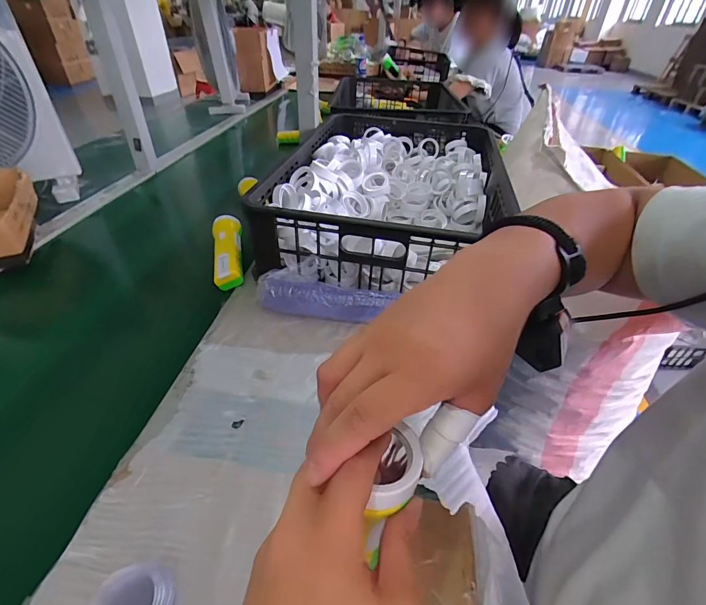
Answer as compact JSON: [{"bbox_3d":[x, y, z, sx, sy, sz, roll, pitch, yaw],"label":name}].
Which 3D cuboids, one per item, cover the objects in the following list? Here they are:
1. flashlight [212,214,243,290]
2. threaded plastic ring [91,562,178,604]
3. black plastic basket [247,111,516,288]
[{"bbox_3d":[-0.214,-0.086,0.624,0.050,0.042,0.169,-6,40,-11],"label":"flashlight"},{"bbox_3d":[-0.158,0.219,0.266,0.049,0.021,0.049,2,39,-1],"label":"threaded plastic ring"},{"bbox_3d":[0.094,-0.233,0.755,0.412,0.137,0.616,10,40,9],"label":"black plastic basket"}]

